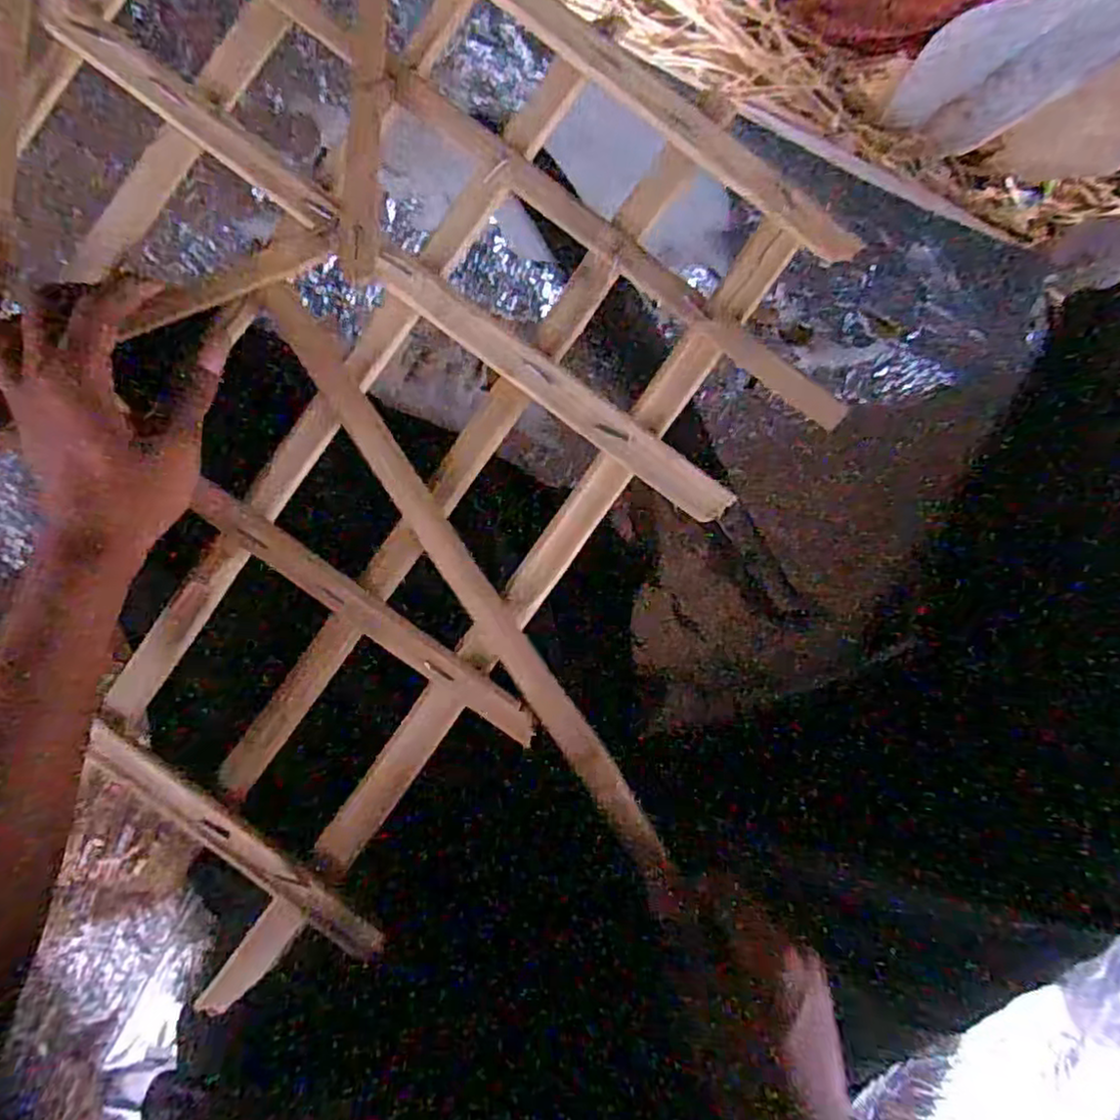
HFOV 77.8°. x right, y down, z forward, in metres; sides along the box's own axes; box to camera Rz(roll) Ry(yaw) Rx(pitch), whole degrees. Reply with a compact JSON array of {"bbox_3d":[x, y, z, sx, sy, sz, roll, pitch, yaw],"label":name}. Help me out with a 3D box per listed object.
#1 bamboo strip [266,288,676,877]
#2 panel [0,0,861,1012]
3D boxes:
[{"bbox_3d":[-0.046,0.010,0.354,0.017,0.008,0.340,-34,90,0],"label":"bamboo strip"},{"bbox_3d":[-0.154,-0.099,0.350,0.539,0.032,0.458,39,91,-3],"label":"panel"}]

